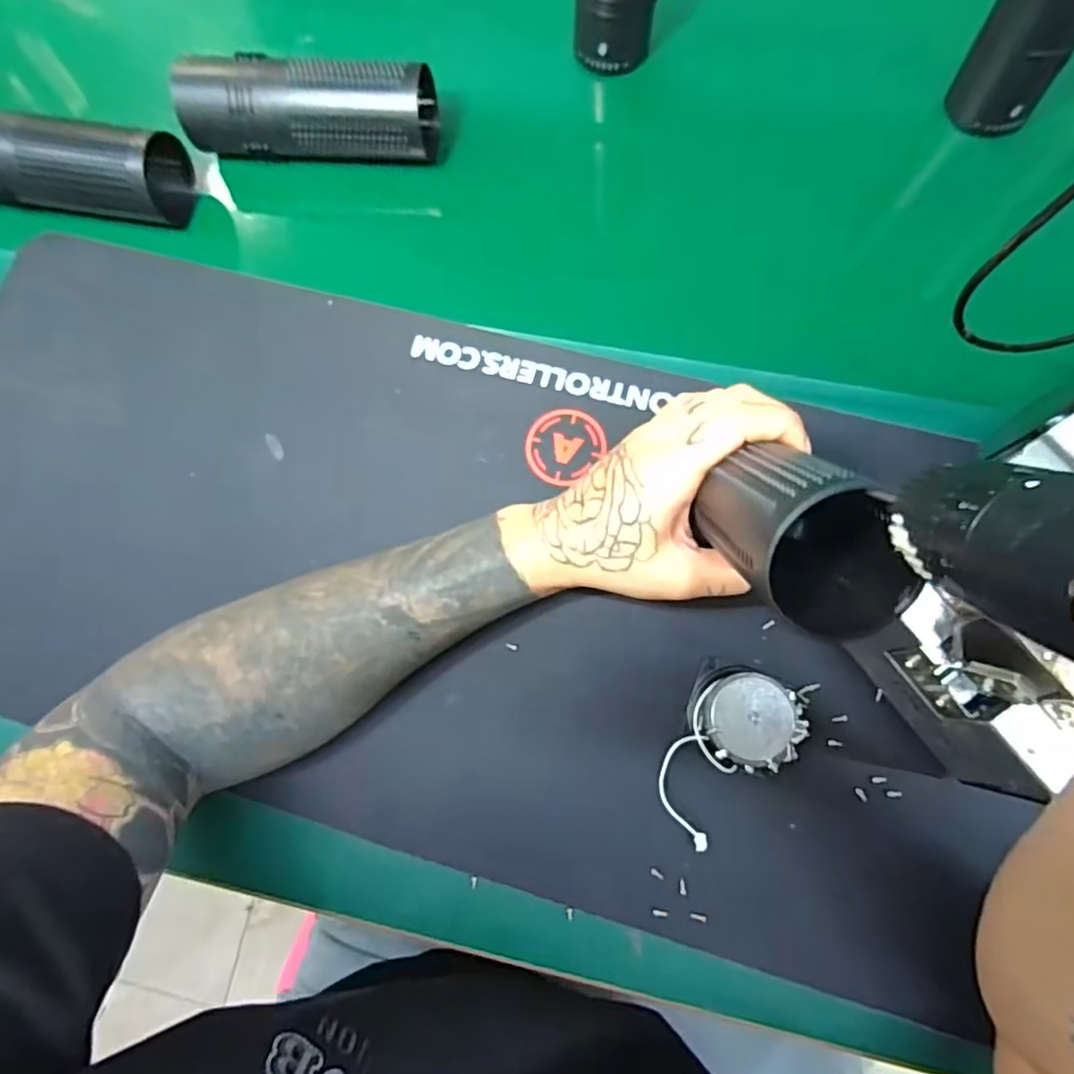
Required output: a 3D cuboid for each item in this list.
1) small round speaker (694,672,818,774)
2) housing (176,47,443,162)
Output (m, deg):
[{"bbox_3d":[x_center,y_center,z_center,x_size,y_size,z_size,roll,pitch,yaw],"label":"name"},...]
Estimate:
[{"bbox_3d":[0.107,0.094,0.324,0.049,0.031,0.047,0,81,1],"label":"small round speaker"},{"bbox_3d":[-0.157,-0.294,0.429,0.169,0.053,0.056,5,81,2],"label":"housing"}]

